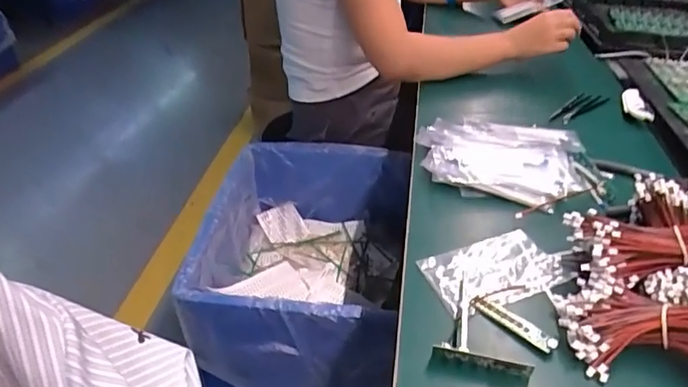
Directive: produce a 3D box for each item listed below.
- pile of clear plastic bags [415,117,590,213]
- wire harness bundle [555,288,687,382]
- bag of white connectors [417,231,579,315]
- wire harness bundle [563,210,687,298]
[{"bbox_3d":[0.211,-0.052,0.684,0.223,0.035,0.196,10,39,15],"label":"pile of clear plastic bags"},{"bbox_3d":[0.274,0.111,0.426,0.168,0.040,0.094,-6,33,26],"label":"wire harness bundle"},{"bbox_3d":[0.163,0.077,0.526,0.153,0.014,0.077,-13,38,-15],"label":"bag of white connectors"},{"bbox_3d":[0.309,0.042,0.468,0.181,0.070,0.075,-13,35,13],"label":"wire harness bundle"}]

